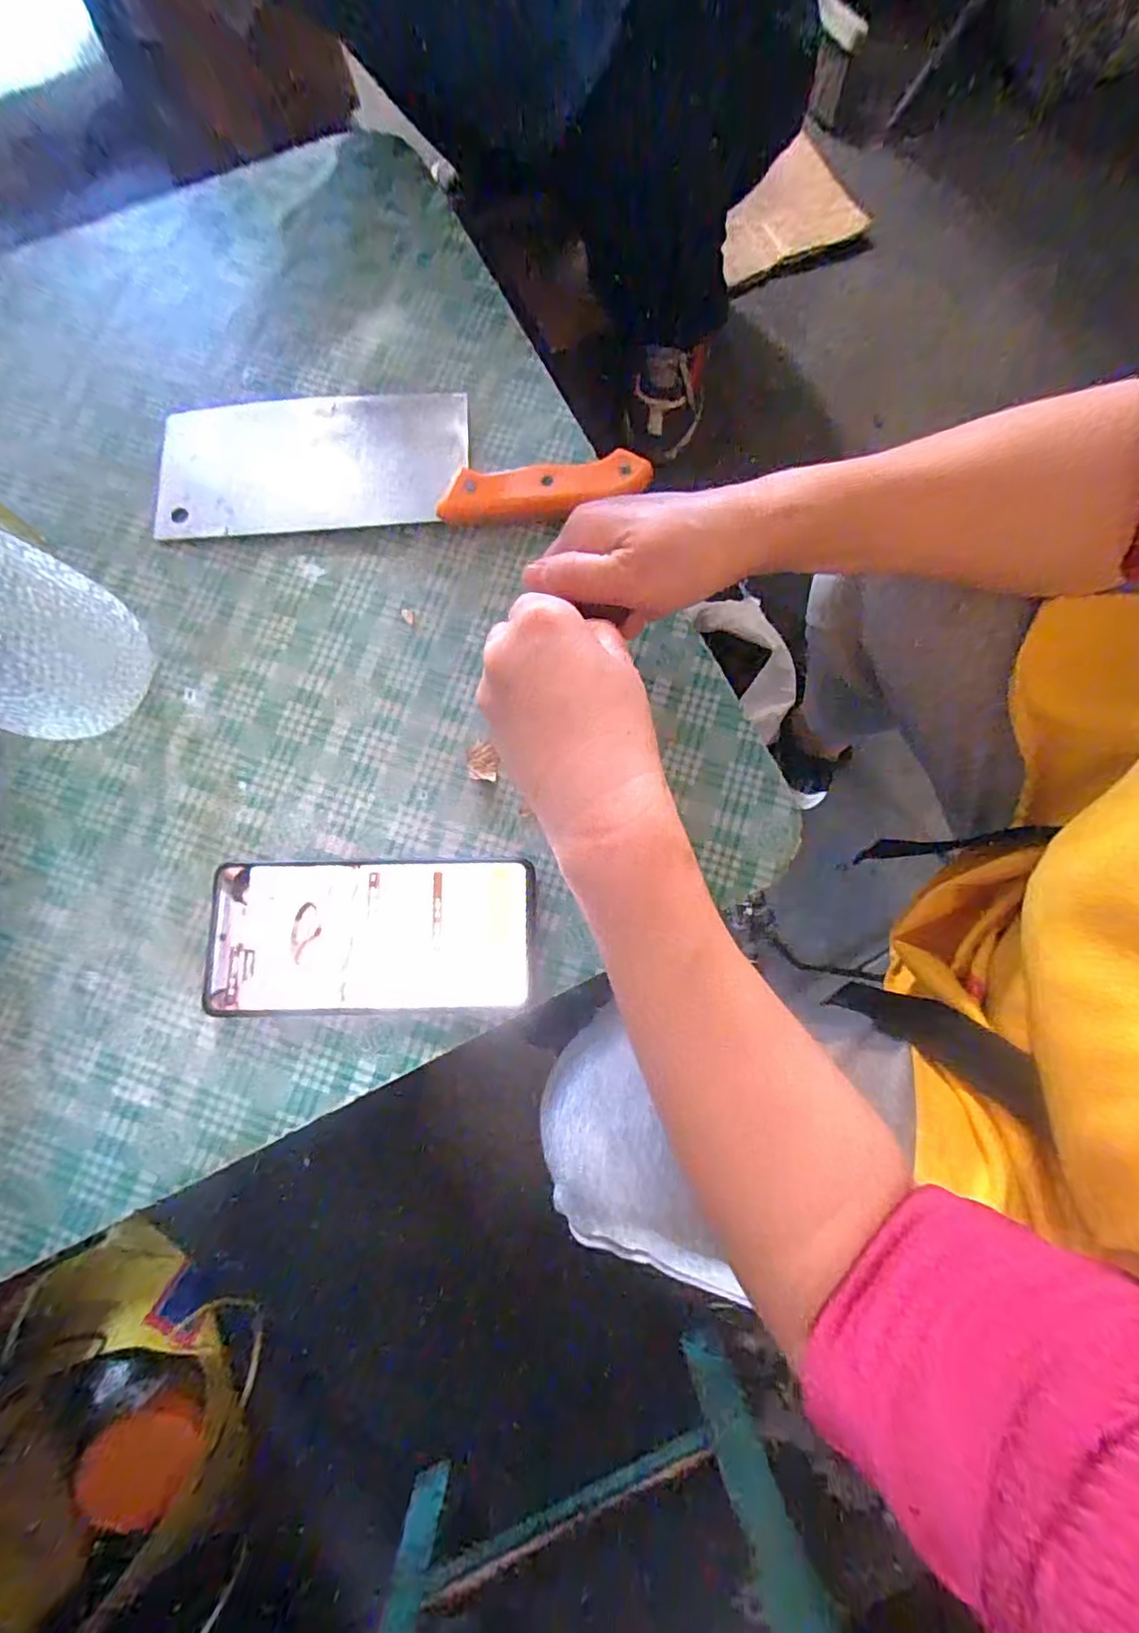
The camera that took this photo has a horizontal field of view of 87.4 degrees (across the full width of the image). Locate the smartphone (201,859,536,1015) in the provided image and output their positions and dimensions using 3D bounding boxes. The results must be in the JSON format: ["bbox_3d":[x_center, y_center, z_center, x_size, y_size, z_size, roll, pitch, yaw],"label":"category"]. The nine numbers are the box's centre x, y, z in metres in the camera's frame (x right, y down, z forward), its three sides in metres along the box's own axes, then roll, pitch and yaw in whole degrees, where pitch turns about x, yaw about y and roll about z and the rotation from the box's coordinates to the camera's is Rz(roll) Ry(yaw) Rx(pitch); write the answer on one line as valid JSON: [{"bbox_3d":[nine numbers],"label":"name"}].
[{"bbox_3d":[-0.101,0.061,0.309,0.161,0.013,0.074,0,79,-1],"label":"smartphone"}]

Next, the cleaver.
[{"bbox_3d":[-0.103,-0.221,0.360,0.284,0.020,0.091,-3,79,-2],"label":"cleaver"}]

